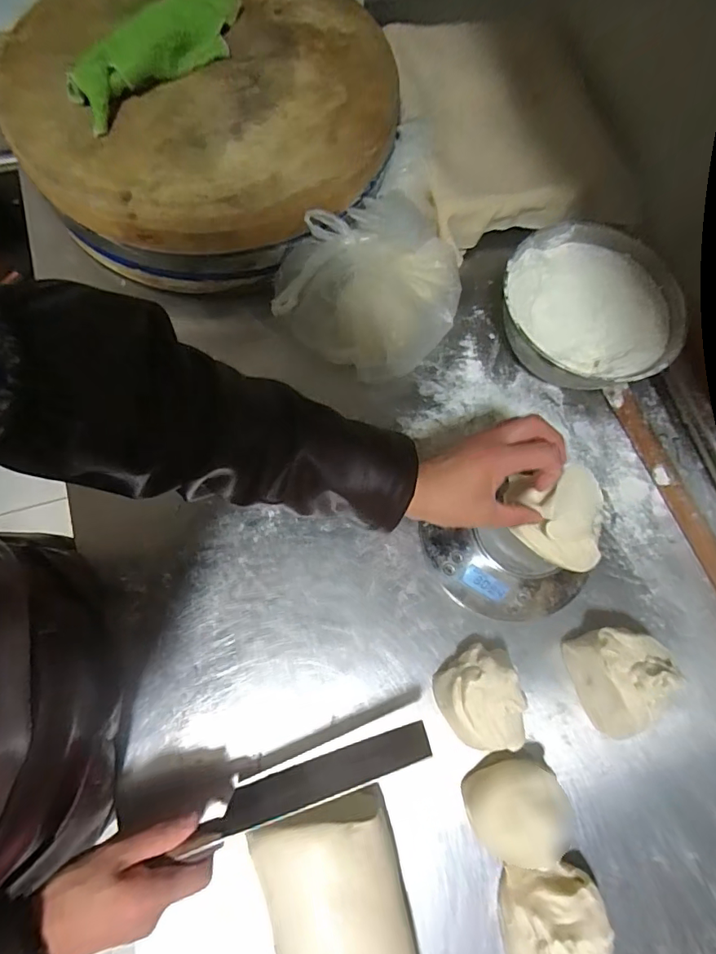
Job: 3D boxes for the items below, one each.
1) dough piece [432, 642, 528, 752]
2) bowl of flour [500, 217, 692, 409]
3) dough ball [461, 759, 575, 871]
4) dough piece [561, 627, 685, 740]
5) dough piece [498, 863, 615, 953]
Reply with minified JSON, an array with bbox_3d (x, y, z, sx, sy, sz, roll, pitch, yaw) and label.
[{"bbox_3d":[0.116,0.215,0.465,0.078,0.055,0.095,0,72,-2],"label":"dough piece"},{"bbox_3d":[0.259,-0.184,0.573,0.188,0.104,0.188,1,72,-2],"label":"bowl of flour"},{"bbox_3d":[0.148,0.309,0.443,0.083,0.051,0.075,-26,75,-10],"label":"dough ball"},{"bbox_3d":[0.262,0.200,0.471,0.077,0.072,0.098,-12,73,-6],"label":"dough piece"},{"bbox_3d":[0.172,0.397,0.420,0.084,0.040,0.083,-10,73,-5],"label":"dough piece"}]

